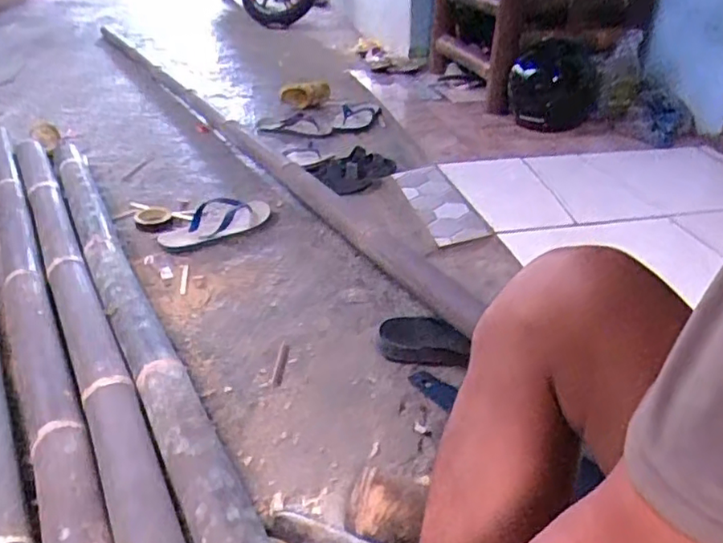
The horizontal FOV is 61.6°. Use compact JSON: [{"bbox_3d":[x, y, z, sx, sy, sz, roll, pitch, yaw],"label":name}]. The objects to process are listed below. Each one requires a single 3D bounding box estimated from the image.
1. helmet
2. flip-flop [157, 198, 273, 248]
[{"bbox_3d":[0.570,-0.545,1.805,0.258,0.221,0.259,8,32,11],"label":"helmet"},{"bbox_3d":[-0.334,-0.116,1.373,0.266,0.046,0.126,-16,35,-24],"label":"flip-flop"}]

